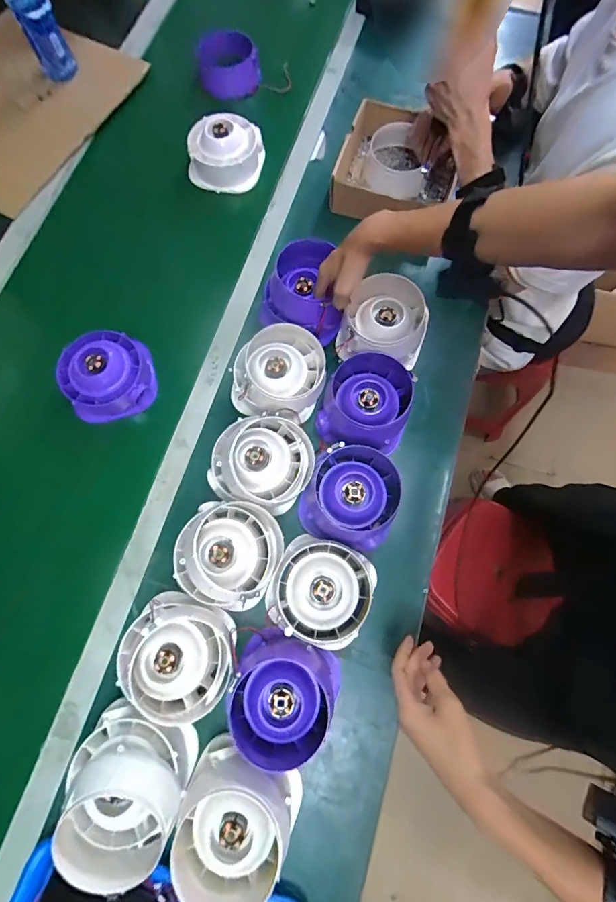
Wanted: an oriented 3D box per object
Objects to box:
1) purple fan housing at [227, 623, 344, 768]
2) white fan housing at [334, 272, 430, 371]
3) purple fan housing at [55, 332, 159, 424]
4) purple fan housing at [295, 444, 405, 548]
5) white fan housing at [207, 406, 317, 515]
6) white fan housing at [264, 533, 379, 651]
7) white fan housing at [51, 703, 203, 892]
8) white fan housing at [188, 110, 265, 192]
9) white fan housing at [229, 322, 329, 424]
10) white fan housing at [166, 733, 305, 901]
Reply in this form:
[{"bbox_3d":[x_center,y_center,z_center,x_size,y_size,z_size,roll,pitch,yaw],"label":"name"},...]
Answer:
[{"bbox_3d":[-0.031,0.303,0.504,0.131,0.093,0.125,23,76,7],"label":"purple fan housing"},{"bbox_3d":[0.122,-0.206,0.629,0.129,0.071,0.135,16,75,5],"label":"white fan housing"},{"bbox_3d":[-0.318,-0.122,0.636,0.126,0.075,0.121,0,74,0],"label":"purple fan housing"},{"bbox_3d":[0.066,0.064,0.577,0.131,0.082,0.141,21,76,6],"label":"purple fan housing"},{"bbox_3d":[-0.064,0.007,0.579,0.142,0.091,0.145,0,74,0],"label":"white fan housing"},{"bbox_3d":[0.019,0.191,0.549,0.129,0.082,0.130,23,76,7],"label":"white fan housing"},{"bbox_3d":[-0.215,0.395,0.467,0.140,0.101,0.153,26,76,7],"label":"white fan housing"},{"bbox_3d":[-0.159,-0.571,0.761,0.136,0.065,0.118,13,75,4],"label":"white fan housing"},{"bbox_3d":[-0.044,-0.108,0.609,0.144,0.095,0.139,0,74,1],"label":"white fan housing"},{"bbox_3d":[-0.081,0.431,0.473,0.136,0.100,0.142,24,76,7],"label":"white fan housing"}]

